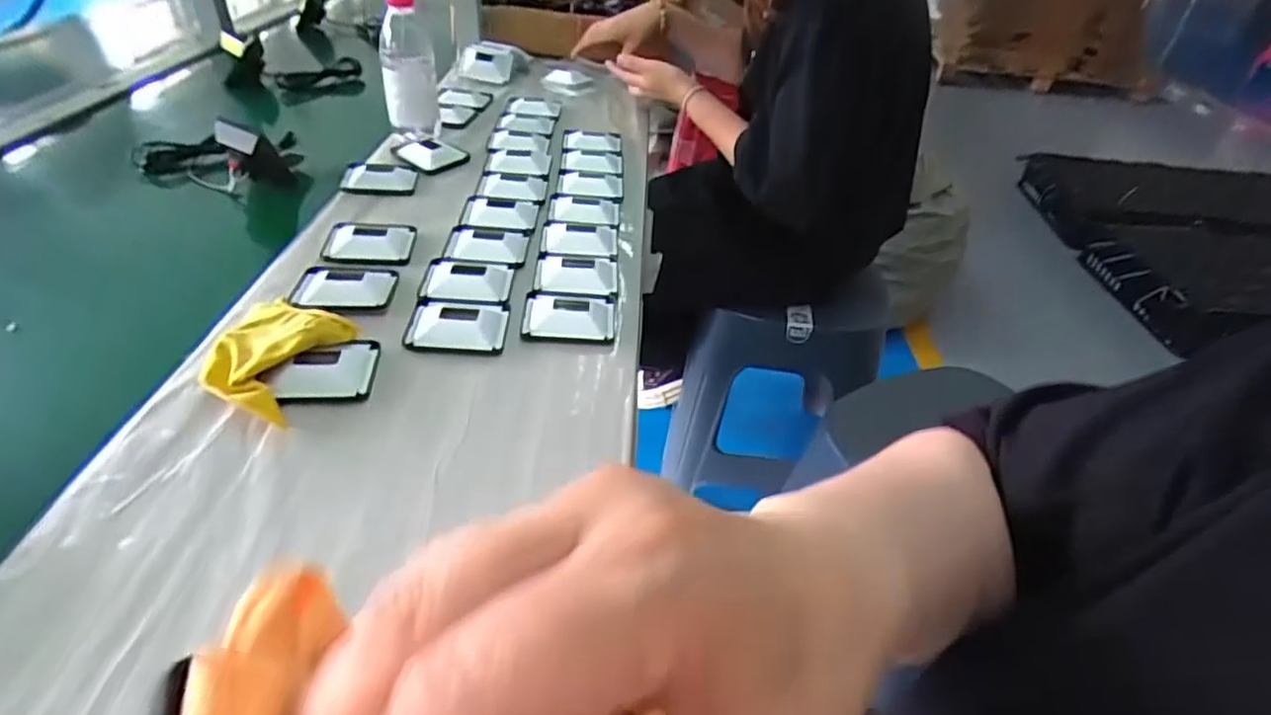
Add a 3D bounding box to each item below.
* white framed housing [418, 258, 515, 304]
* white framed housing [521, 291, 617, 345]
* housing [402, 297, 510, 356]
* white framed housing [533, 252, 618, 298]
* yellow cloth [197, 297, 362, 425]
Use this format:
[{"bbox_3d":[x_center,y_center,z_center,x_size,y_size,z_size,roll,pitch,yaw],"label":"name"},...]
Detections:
[{"bbox_3d":[-0.152,-0.072,0.587,0.080,0.011,0.064,4,39,0],"label":"white framed housing"},{"bbox_3d":[-0.057,-0.036,0.568,0.078,0.022,0.066,3,39,-3],"label":"white framed housing"},{"bbox_3d":[-0.147,-0.032,0.539,0.079,0.011,0.068,3,39,-2],"label":"housing"},{"bbox_3d":[-0.055,-0.081,0.616,0.075,0.015,0.071,2,39,-4],"label":"white framed housing"},{"bbox_3d":[-0.263,-0.004,0.475,0.076,0.029,0.112,10,39,6],"label":"yellow cloth"}]

